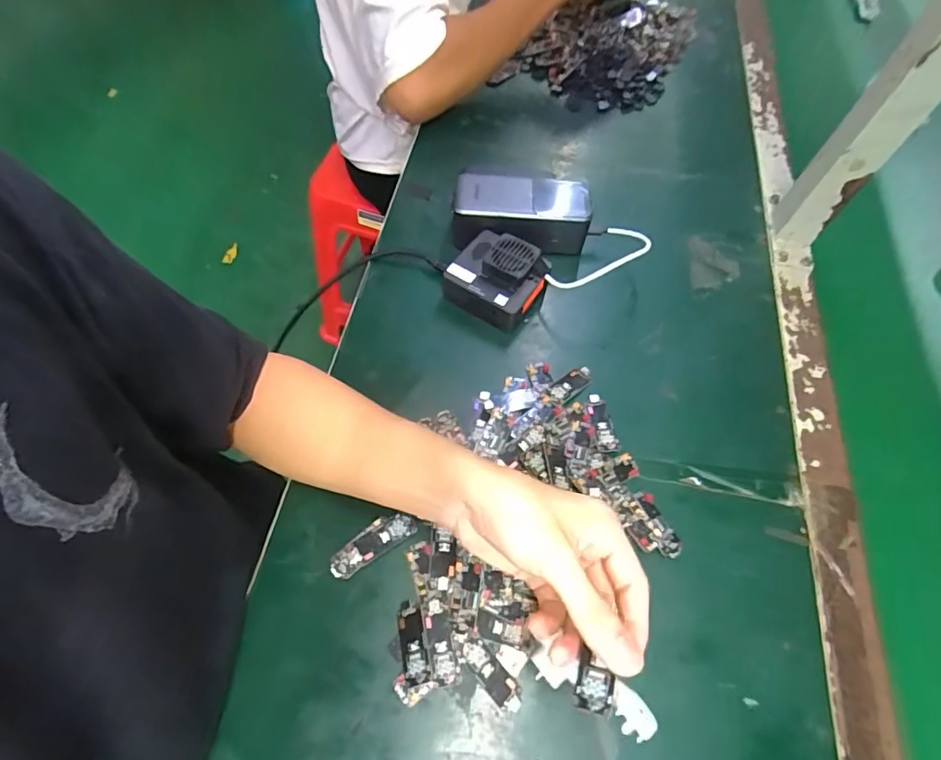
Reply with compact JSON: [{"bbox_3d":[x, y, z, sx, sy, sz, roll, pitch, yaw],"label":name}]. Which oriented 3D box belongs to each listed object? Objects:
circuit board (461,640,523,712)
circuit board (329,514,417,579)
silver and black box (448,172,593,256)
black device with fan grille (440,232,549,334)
[{"bbox_3d":[0.014,0.192,0.331,0.048,0.007,0.017,40,67,18],"label":"circuit board"},{"bbox_3d":[-0.072,0.118,0.370,0.065,0.004,0.022,-30,66,-17],"label":"circuit board"},{"bbox_3d":[0.048,-0.162,0.501,0.129,0.056,0.060,0,61,-2],"label":"silver and black box"},{"bbox_3d":[0.023,-0.095,0.472,0.086,0.047,0.069,32,65,15],"label":"black device with fan grille"}]

